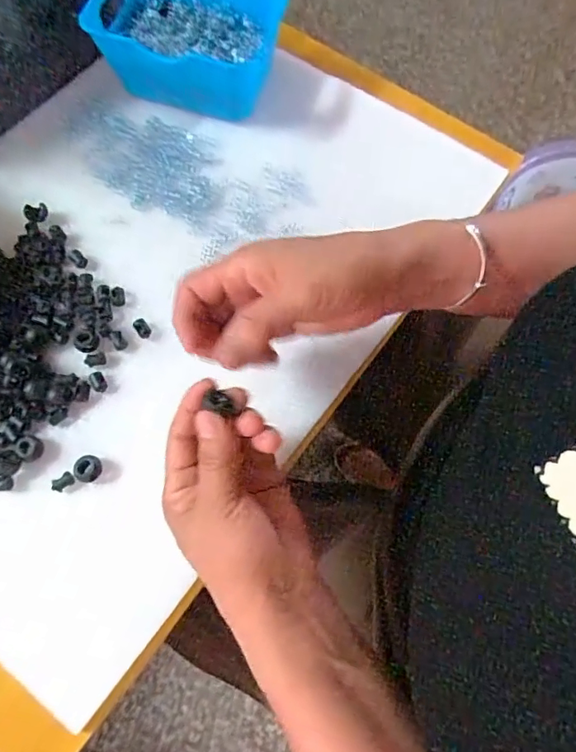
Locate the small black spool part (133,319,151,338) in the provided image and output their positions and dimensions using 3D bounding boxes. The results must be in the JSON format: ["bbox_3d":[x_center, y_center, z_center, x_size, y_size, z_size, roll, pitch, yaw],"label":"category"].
[{"bbox_3d":[-0.110,-0.036,0.379,0.010,0.008,0.016,-32,76,-11],"label":"small black spool part"}]

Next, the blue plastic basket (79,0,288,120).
[{"bbox_3d":[-0.088,-0.295,0.437,0.152,0.061,0.107,16,72,4],"label":"blue plastic basket"}]

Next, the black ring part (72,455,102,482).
[{"bbox_3d":[-0.137,0.063,0.341,0.017,0.009,0.017,14,72,3],"label":"black ring part"}]

